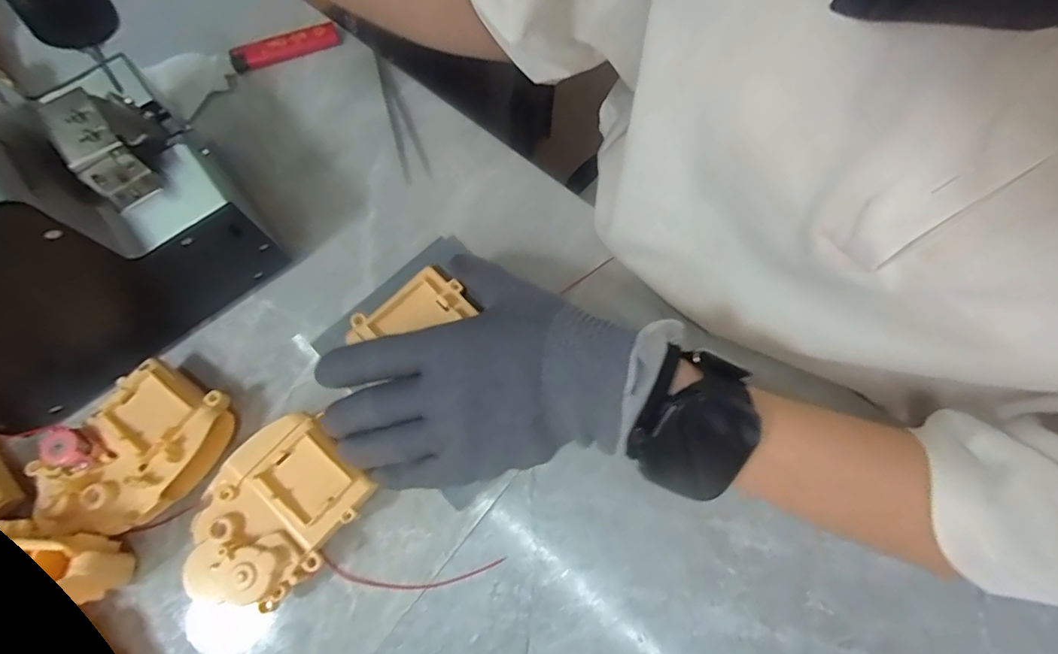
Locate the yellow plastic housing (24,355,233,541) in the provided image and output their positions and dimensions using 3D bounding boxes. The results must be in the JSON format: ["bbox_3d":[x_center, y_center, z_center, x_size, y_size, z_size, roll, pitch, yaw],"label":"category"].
[{"bbox_3d":[-0.221,0.071,0.295,0.069,0.039,0.095,32,76,8],"label":"yellow plastic housing"}]

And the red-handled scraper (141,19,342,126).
[{"bbox_3d":[-0.213,-0.204,0.389,0.134,0.014,0.045,-34,77,-10],"label":"red-handled scraper"}]

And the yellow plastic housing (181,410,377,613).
[{"bbox_3d":[-0.137,0.102,0.288,0.098,0.038,0.076,-43,79,-12],"label":"yellow plastic housing"}]

